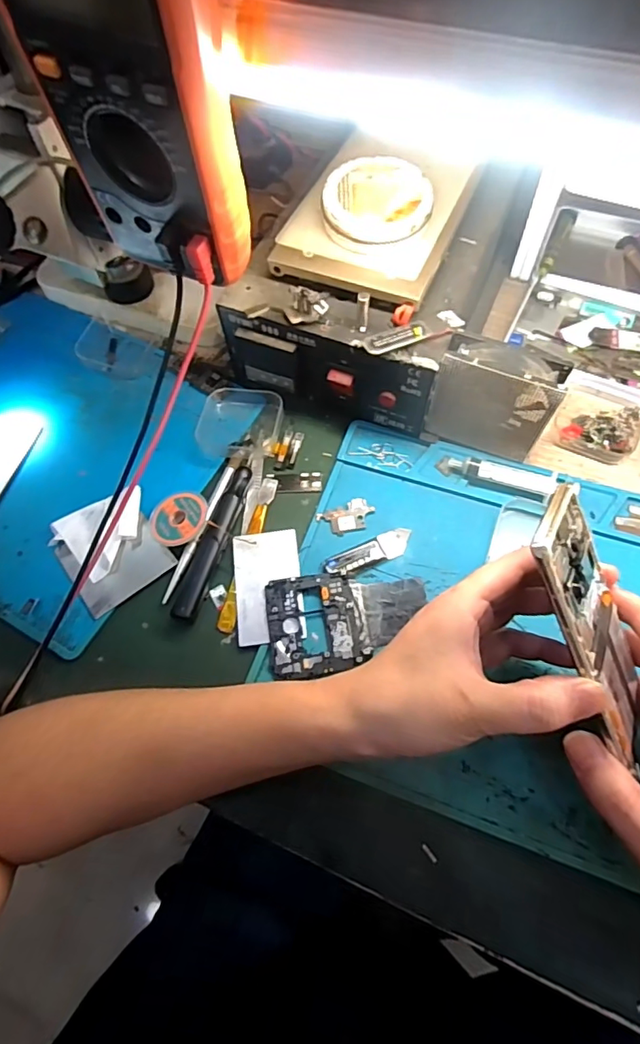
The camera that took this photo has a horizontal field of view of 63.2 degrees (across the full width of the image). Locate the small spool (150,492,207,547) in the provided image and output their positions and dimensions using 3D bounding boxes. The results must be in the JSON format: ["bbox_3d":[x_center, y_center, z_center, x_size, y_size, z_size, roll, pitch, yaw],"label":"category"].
[{"bbox_3d":[-0.104,-0.003,0.380,0.039,0.011,0.043,28,69,16],"label":"small spool"}]

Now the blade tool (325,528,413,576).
[{"bbox_3d":[0.036,0.023,0.369,0.065,0.005,0.019,-25,65,-8],"label":"blade tool"}]

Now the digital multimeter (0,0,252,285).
[{"bbox_3d":[-0.082,-0.192,0.231,0.092,0.168,0.048,17,67,11],"label":"digital multimeter"}]

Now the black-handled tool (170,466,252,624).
[{"bbox_3d":[-0.077,0.012,0.375,0.017,0.011,0.121,14,66,10],"label":"black-handled tool"}]

